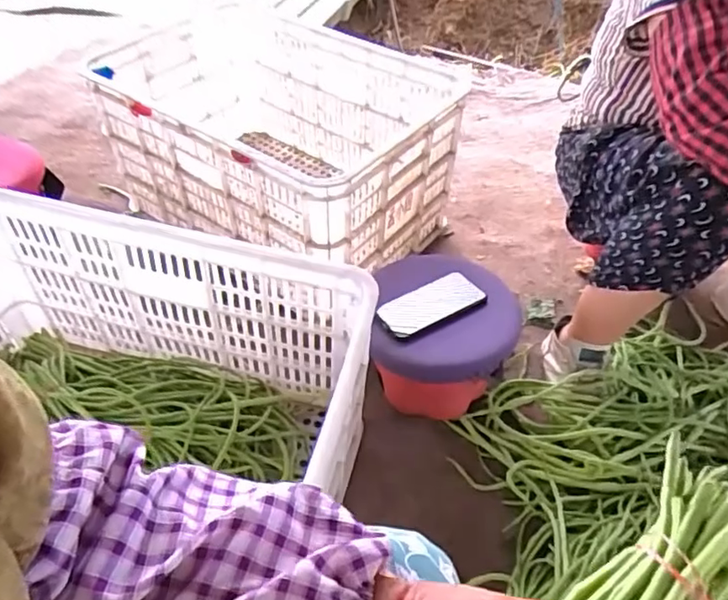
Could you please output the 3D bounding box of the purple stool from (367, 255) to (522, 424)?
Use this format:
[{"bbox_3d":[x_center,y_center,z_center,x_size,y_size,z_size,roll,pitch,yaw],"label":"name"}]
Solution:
[{"bbox_3d":[0.115,0.058,0.885,0.188,0.185,0.227,7,47,3],"label":"purple stool"}]

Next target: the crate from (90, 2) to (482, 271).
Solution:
[{"bbox_3d":[-0.167,-0.291,1.076,0.583,0.302,0.381,29,52,22],"label":"crate"}]

